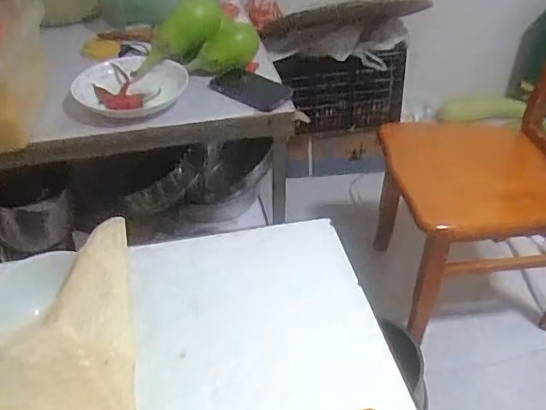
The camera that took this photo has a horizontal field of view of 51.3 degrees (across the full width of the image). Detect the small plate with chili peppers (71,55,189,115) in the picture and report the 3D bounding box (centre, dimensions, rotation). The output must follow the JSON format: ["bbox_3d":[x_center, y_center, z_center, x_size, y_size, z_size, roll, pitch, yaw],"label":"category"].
[{"bbox_3d":[-0.255,-0.227,1.032,0.193,0.026,0.209,-4,39,-3],"label":"small plate with chili peppers"}]

